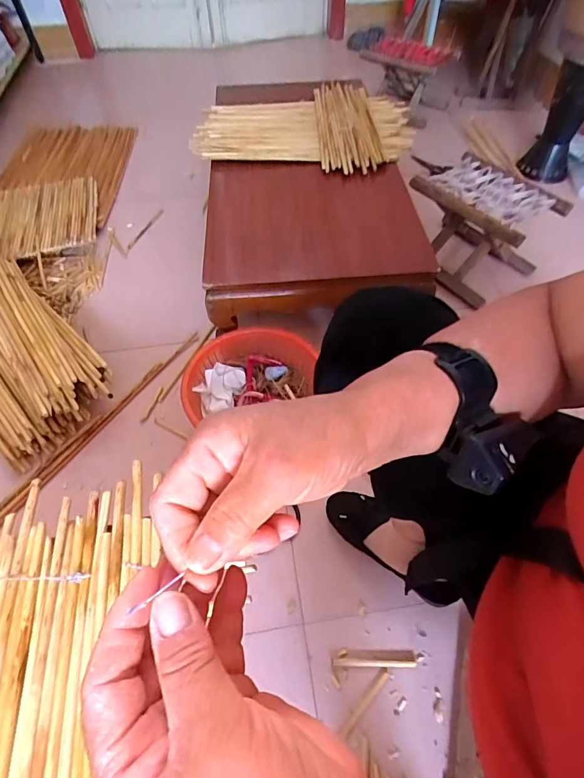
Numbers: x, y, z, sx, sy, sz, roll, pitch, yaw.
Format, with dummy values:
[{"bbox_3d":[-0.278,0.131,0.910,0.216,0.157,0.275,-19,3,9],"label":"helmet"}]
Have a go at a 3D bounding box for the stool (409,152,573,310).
[{"bbox_3d":[0.438,-0.382,1.015,0.231,0.204,0.264,-30,60,-19],"label":"stool"}]

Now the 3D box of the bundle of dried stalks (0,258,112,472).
[{"bbox_3d":[-0.607,-0.092,0.891,0.253,0.100,0.537,-39,63,-23],"label":"bundle of dried stalks"}]

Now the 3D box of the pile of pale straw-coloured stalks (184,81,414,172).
[{"bbox_3d":[0.049,-0.742,1.157,0.554,0.046,0.471,12,53,10],"label":"pile of pale straw-coloured stalks"}]

